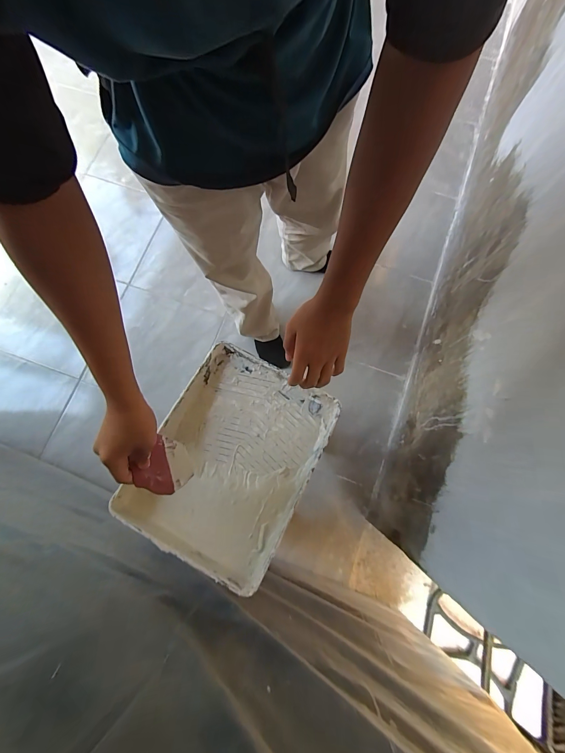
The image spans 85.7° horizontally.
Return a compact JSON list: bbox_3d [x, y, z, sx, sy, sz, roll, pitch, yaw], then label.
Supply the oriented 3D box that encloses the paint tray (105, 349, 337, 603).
[{"bbox_3d":[-0.087,0.137,0.541,0.273,0.070,0.342,26,80,7],"label":"paint tray"}]

